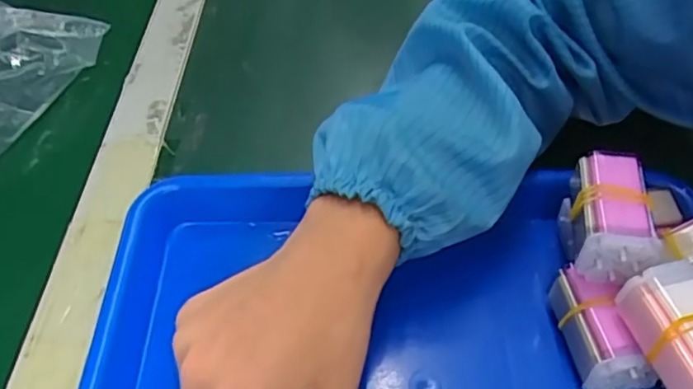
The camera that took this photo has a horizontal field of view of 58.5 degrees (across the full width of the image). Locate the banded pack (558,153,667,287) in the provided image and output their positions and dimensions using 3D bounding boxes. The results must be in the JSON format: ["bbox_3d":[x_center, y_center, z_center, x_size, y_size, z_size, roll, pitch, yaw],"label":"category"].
[{"bbox_3d":[0.133,0.012,0.315,0.033,0.042,0.065,4,50,5],"label":"banded pack"}]

